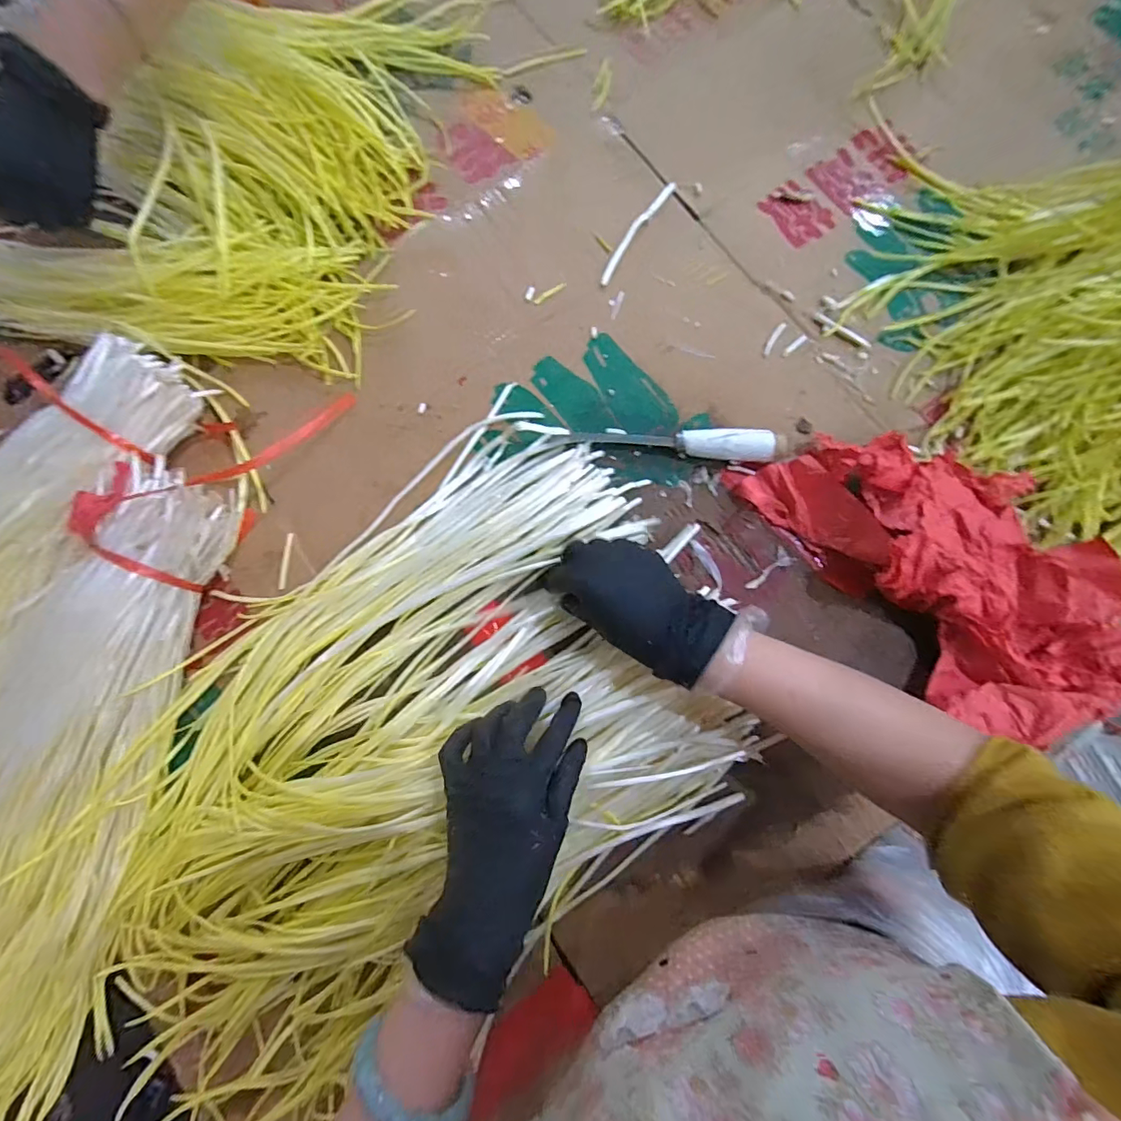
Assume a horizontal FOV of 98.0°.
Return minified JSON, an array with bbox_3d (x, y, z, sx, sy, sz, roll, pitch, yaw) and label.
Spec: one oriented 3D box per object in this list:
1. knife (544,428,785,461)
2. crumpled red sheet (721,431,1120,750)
[{"bbox_3d":[0.094,-0.105,0.428,0.197,0.027,0.024,5,80,2],"label":"knife"},{"bbox_3d":[0.316,-0.003,0.395,0.173,0.066,0.308,-36,81,-5],"label":"crumpled red sheet"}]

